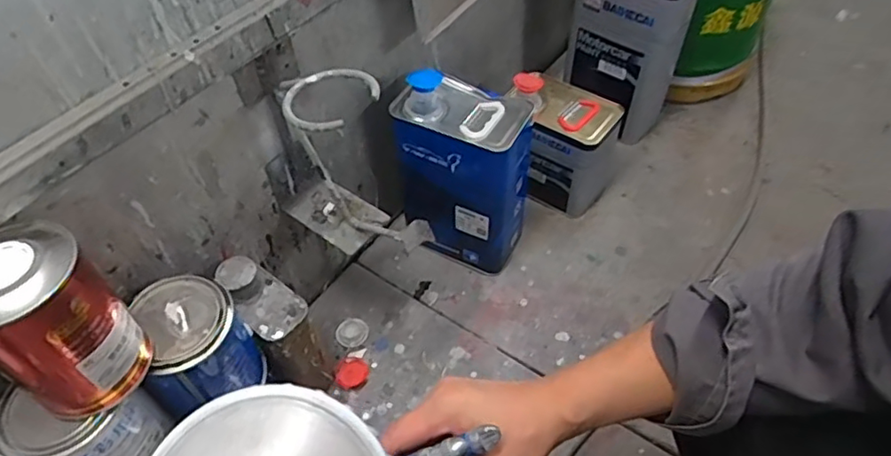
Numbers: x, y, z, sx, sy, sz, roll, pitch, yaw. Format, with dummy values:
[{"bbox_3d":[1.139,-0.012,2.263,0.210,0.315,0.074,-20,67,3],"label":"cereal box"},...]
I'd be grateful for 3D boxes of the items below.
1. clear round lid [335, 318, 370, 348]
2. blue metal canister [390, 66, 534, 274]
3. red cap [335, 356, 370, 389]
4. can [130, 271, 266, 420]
[{"bbox_3d":[-0.131,0.148,0.857,0.044,0.006,0.043,-2,50,2],"label":"clear round lid"},{"bbox_3d":[0.026,-0.078,0.856,0.177,0.300,0.117,22,55,21],"label":"blue metal canister"},{"bbox_3d":[-0.128,0.196,0.818,0.040,0.013,0.046,45,61,9],"label":"red cap"},{"bbox_3d":[-0.250,0.128,0.624,0.091,0.129,0.101,-8,50,-3],"label":"can"}]

